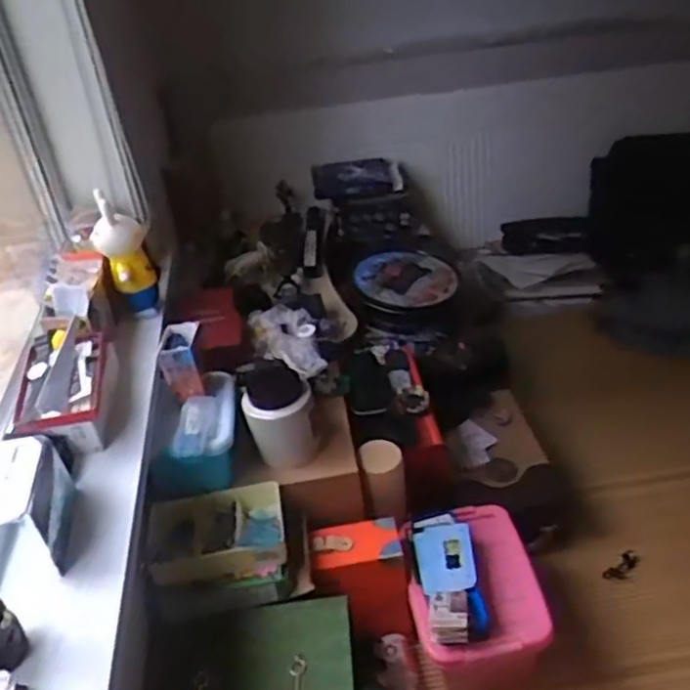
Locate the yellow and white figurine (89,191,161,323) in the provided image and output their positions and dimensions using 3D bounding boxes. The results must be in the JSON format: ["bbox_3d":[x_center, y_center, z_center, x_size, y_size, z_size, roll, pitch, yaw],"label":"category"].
[{"bbox_3d":[-0.362,-0.139,1.163,0.081,0.209,0.067,-15,37,-12],"label":"yellow and white figurine"}]

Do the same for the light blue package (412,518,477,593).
[{"bbox_3d":[0.156,0.327,1.106,0.085,0.026,0.129,-5,36,2],"label":"light blue package"}]

